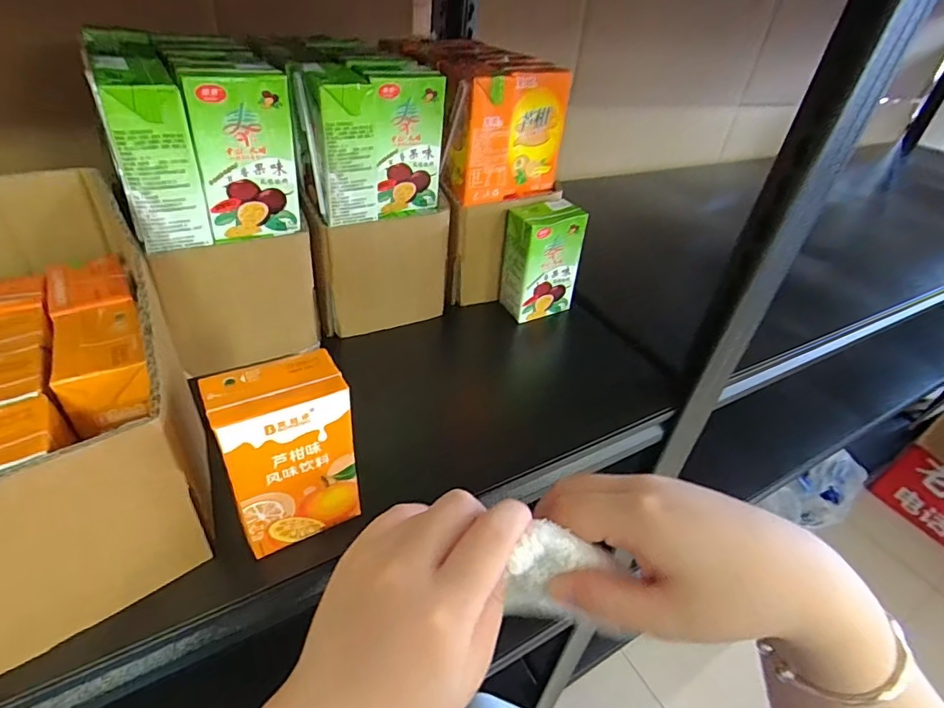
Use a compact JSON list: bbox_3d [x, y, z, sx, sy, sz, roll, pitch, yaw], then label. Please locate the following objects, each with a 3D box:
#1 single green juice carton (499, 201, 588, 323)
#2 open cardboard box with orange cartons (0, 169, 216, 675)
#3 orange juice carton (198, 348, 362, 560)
[{"bbox_3d":[0.068,-0.096,0.502,0.069,0.106,0.053,-12,42,-24],"label":"single green juice carton"},{"bbox_3d":[-0.236,0.015,0.275,0.125,0.135,0.230,-17,45,-28],"label":"open cardboard box with orange cartons"},{"bbox_3d":[-0.102,0.055,0.276,0.063,0.102,0.042,-18,45,-29],"label":"orange juice carton"}]

